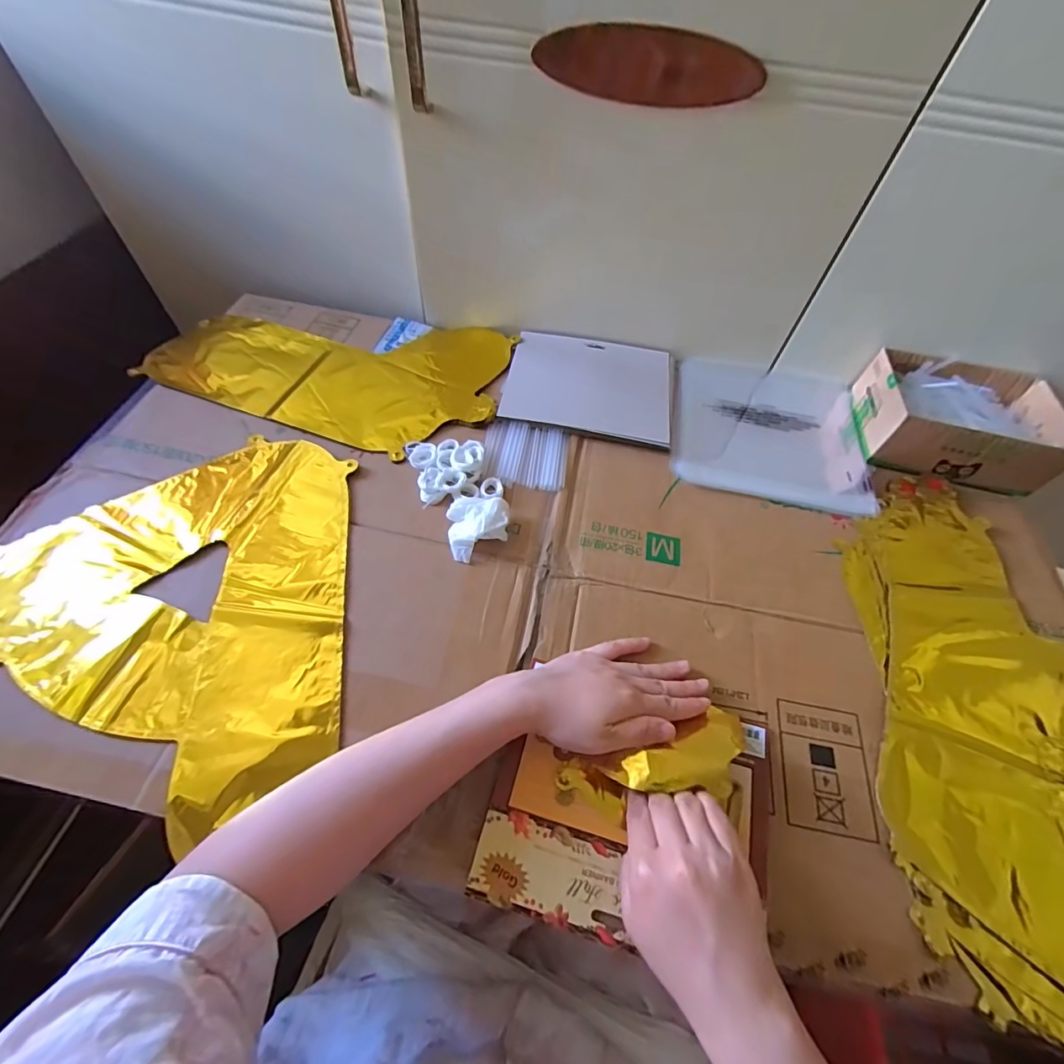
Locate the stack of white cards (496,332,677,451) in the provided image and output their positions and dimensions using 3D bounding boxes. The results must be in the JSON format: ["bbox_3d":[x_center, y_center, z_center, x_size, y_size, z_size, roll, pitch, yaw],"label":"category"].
[{"bbox_3d":[0.071,-0.176,0.574,0.195,0.008,0.156,10,57,2],"label":"stack of white cards"}]

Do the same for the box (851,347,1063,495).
[{"bbox_3d":[0.490,-0.130,0.556,0.192,0.064,0.139,15,58,5],"label":"box"}]

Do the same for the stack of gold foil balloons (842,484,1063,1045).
[{"bbox_3d":[0.382,0.147,0.392,0.225,0.012,0.441,7,57,-1],"label":"stack of gold foil balloons"}]

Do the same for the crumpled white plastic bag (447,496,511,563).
[{"bbox_3d":[-0.050,-0.004,0.444,0.054,0.022,0.062,5,57,-2],"label":"crumpled white plastic bag"}]

